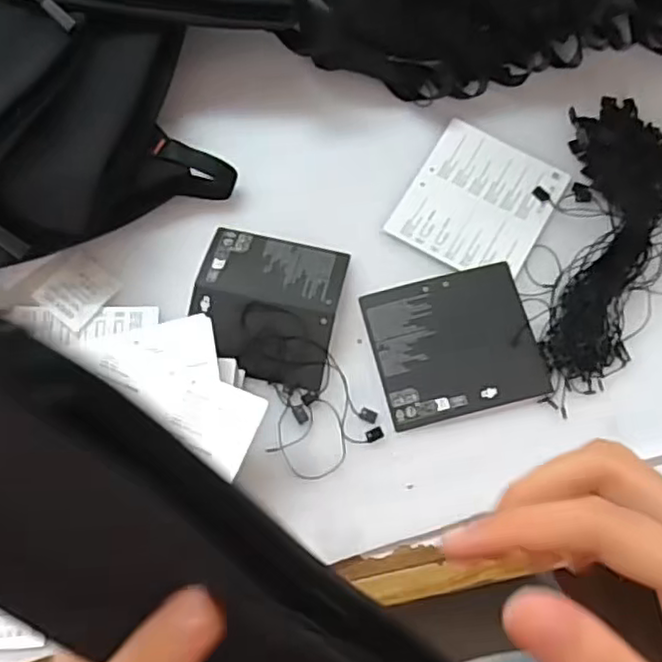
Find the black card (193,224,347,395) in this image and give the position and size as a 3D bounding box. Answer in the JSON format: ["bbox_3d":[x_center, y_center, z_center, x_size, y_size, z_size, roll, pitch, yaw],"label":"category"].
[{"bbox_3d":[-0.040,-0.018,0.416,0.089,0.015,0.094,10,72,5],"label":"black card"}]

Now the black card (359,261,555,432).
[{"bbox_3d":[0.076,0.007,0.410,0.098,0.004,0.089,-14,72,-3],"label":"black card"}]

